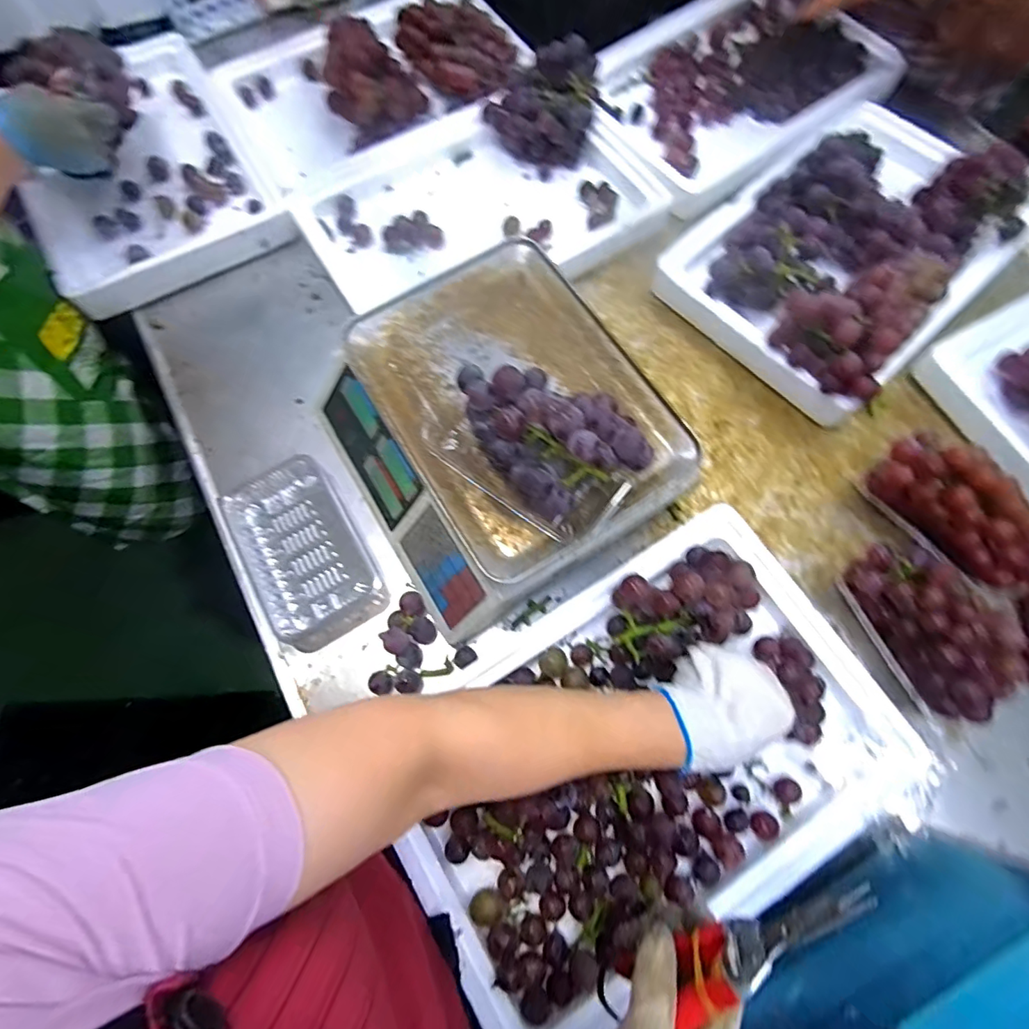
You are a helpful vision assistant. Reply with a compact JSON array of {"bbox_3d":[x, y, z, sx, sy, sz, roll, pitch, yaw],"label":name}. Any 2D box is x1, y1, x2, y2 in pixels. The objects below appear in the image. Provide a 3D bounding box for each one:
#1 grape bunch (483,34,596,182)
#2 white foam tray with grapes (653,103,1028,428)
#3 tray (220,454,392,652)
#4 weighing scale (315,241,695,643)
[{"bbox_3d":[0.042,-0.565,0.707,0.154,0.111,0.112,-14,72,-4],"label":"grape bunch"},{"bbox_3d":[0.440,-0.360,0.639,0.450,0.105,0.310,-39,75,-11],"label":"white foam tray with grapes"},{"bbox_3d":[-0.230,0.038,0.558,0.118,0.030,0.199,-30,73,-9],"label":"tray"},{"bbox_3d":[-0.026,-0.088,0.545,0.296,0.108,0.332,-32,74,-9],"label":"weighing scale"}]

